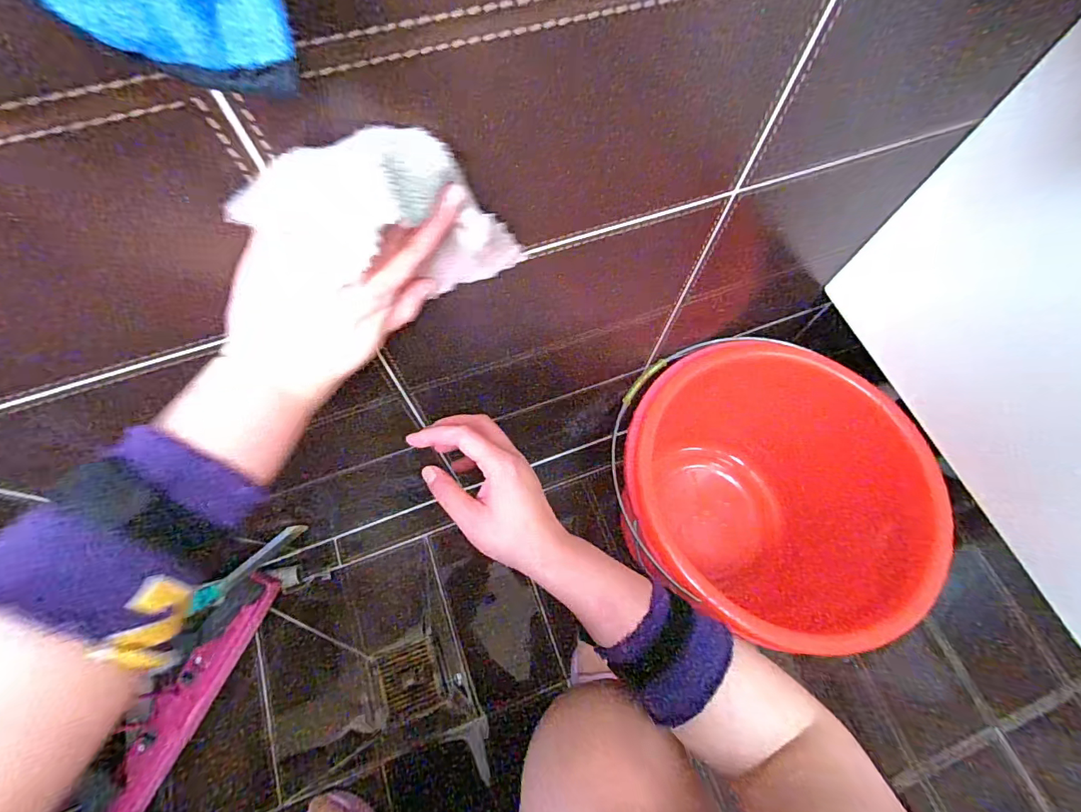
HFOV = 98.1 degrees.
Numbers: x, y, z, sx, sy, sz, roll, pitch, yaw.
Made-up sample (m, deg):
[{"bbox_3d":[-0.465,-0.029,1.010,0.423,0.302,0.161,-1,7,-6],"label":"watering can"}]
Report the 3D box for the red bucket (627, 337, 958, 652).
[{"bbox_3d":[0.272,0.136,0.687,0.342,0.347,0.344,1,68,-2],"label":"red bucket"}]

